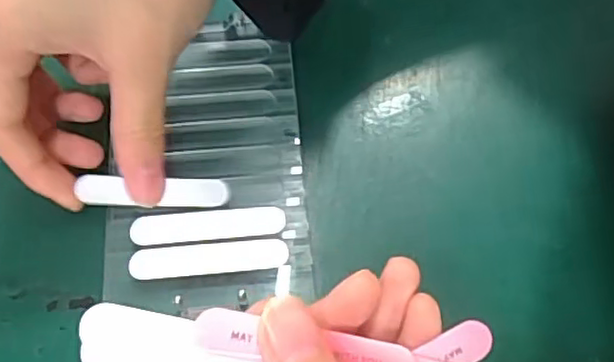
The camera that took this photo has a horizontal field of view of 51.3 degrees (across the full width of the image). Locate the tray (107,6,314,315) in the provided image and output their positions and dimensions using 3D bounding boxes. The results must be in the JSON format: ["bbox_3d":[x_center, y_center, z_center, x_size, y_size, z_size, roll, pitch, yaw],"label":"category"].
[{"bbox_3d":[-0.036,-0.009,0.233,0.067,0.012,0.115,-6,63,-3],"label":"tray"}]

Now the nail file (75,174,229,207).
[{"bbox_3d":[-0.052,0.003,0.220,0.049,0.004,0.011,1,63,-4],"label":"nail file"}]

